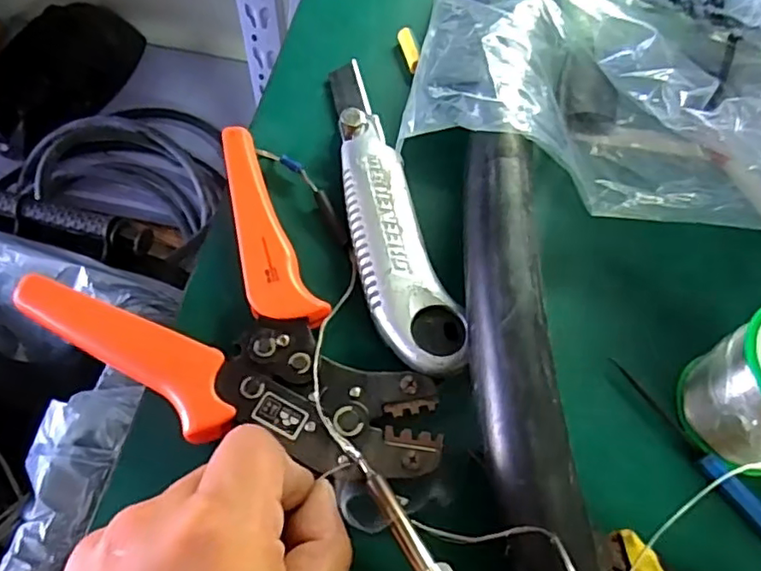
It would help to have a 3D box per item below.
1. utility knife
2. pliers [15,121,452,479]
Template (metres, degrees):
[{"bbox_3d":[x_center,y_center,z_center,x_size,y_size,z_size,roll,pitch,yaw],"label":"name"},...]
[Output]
[{"bbox_3d":[-0.004,-0.044,0.301,0.036,0.020,0.190,-14,63,-10],"label":"utility knife"},{"bbox_3d":[-0.054,0.022,0.258,0.116,0.015,0.170,-38,70,-20],"label":"pliers"}]

